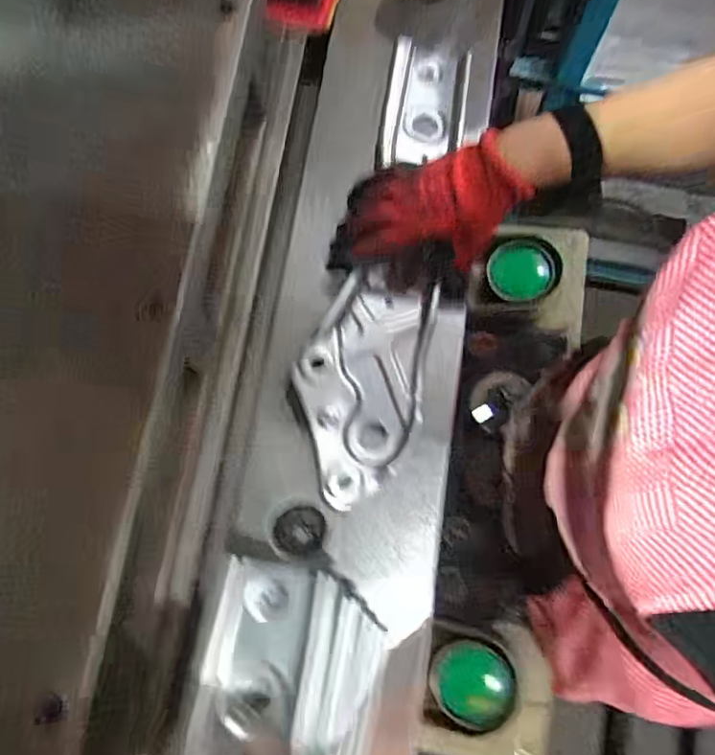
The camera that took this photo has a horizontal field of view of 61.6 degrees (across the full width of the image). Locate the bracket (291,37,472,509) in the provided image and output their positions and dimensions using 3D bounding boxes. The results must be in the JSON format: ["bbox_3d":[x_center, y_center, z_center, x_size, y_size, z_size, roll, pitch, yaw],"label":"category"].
[{"bbox_3d":[0.025,-0.109,0.536,0.101,0.044,0.433,11,74,3],"label":"bracket"}]

